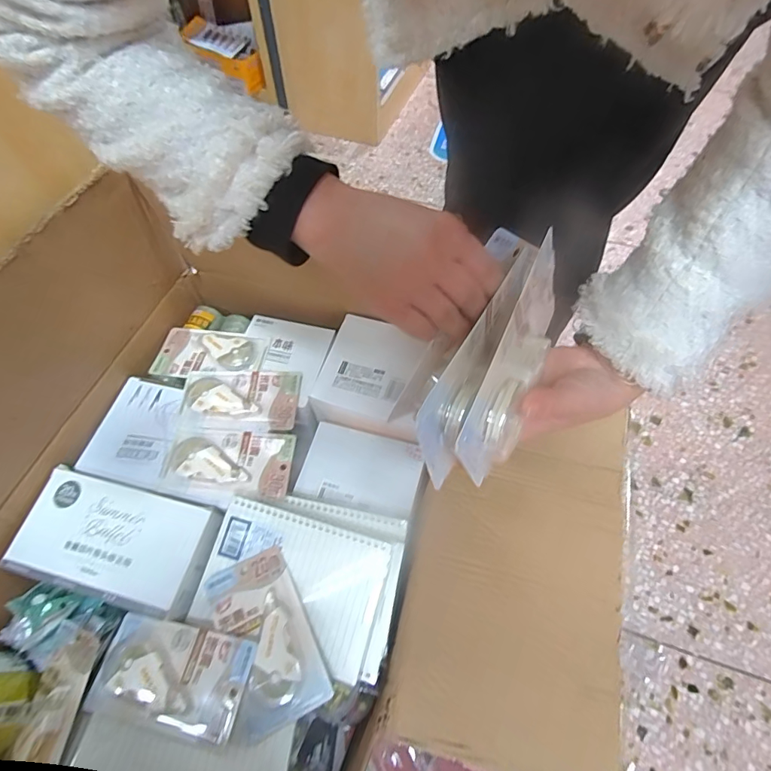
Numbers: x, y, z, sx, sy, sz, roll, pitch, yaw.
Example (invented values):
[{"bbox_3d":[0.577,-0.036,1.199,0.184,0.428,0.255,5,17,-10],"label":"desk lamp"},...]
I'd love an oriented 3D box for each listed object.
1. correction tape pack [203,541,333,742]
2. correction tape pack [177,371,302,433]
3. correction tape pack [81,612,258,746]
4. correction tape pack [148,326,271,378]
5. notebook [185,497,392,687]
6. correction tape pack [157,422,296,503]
[{"bbox_3d":[-0.130,0.263,0.472,0.094,0.028,0.163,-24,61,-11],"label":"correction tape pack"},{"bbox_3d":[-0.204,0.013,0.619,0.160,0.025,0.093,2,59,4],"label":"correction tape pack"},{"bbox_3d":[-0.216,0.289,0.450,0.159,0.028,0.086,8,60,7],"label":"correction tape pack"},{"bbox_3d":[-0.262,-0.051,0.666,0.159,0.021,0.087,7,60,7],"label":"correction tape pack"},{"bbox_3d":[-0.108,0.222,0.510,0.202,0.008,0.141,14,72,11],"label":"notebook"},{"bbox_3d":[-0.205,0.094,0.576,0.164,0.028,0.090,4,59,5],"label":"correction tape pack"}]

